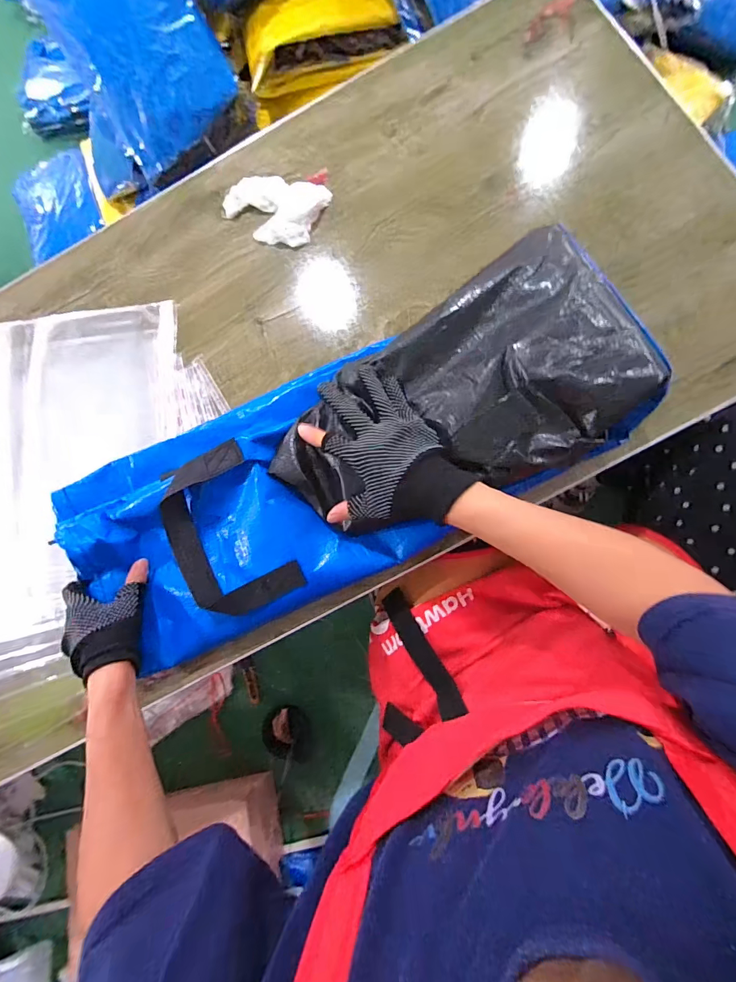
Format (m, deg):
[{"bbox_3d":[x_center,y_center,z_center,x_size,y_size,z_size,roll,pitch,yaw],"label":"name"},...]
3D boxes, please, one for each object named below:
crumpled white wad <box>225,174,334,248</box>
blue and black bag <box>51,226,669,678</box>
[{"bbox_3d":[-0.121,-0.363,0.515,0.123,0.012,0.093,25,87,9],"label":"crumpled white wad"},{"bbox_3d":[-0.030,-0.028,0.419,0.592,0.088,0.231,-26,81,10],"label":"blue and black bag"}]

